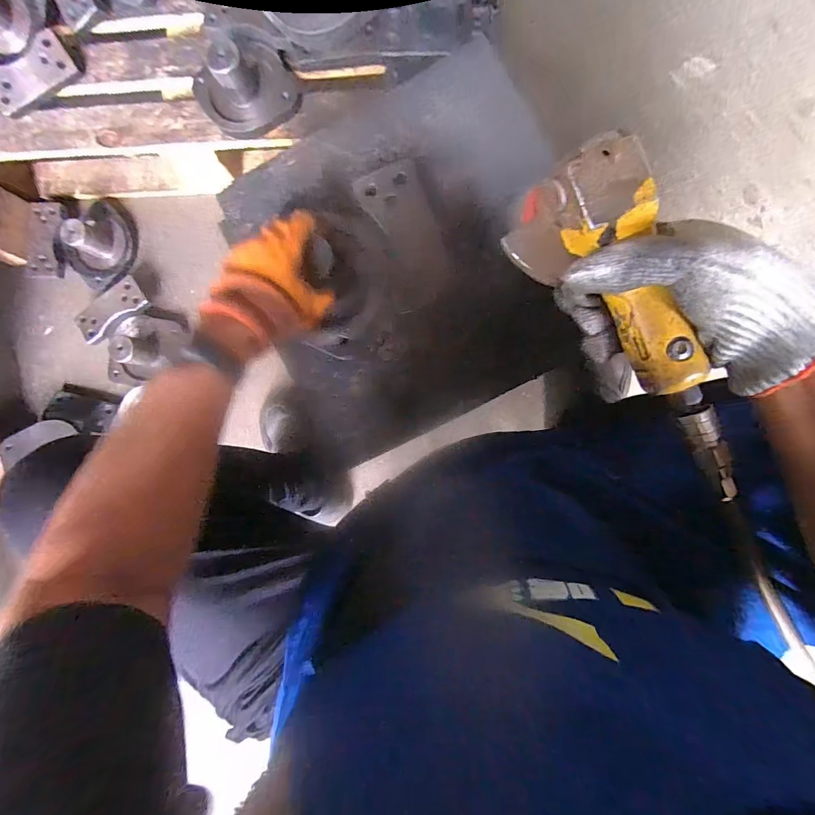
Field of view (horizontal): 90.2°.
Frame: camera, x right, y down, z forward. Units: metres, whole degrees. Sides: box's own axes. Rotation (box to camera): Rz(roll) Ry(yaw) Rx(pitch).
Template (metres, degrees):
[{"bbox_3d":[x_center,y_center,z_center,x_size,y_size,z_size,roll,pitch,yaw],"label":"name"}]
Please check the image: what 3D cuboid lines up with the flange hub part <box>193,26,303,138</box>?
[{"bbox_3d":[-0.257,-0.508,0.619,0.153,0.080,0.137,-26,86,4],"label":"flange hub part"}]

